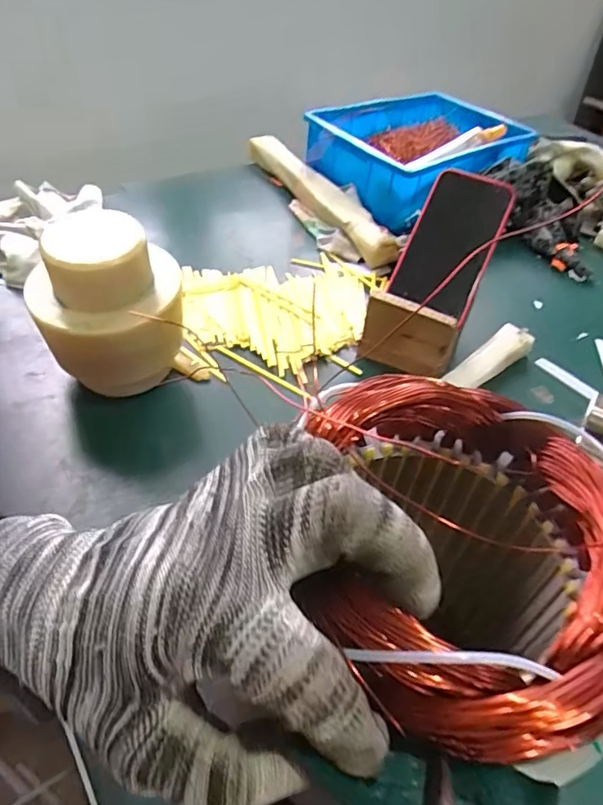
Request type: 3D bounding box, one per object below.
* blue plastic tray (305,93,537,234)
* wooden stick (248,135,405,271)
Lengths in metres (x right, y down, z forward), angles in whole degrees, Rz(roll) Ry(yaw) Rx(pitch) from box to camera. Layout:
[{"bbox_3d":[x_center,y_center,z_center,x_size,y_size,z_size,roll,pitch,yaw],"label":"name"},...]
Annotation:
[{"bbox_3d":[0.172,-0.360,0.766,0.301,0.059,0.206,-22,52,-27],"label":"blue plastic tray"},{"bbox_3d":[0.021,-0.270,0.707,0.038,0.033,0.316,-18,50,-24],"label":"wooden stick"}]

